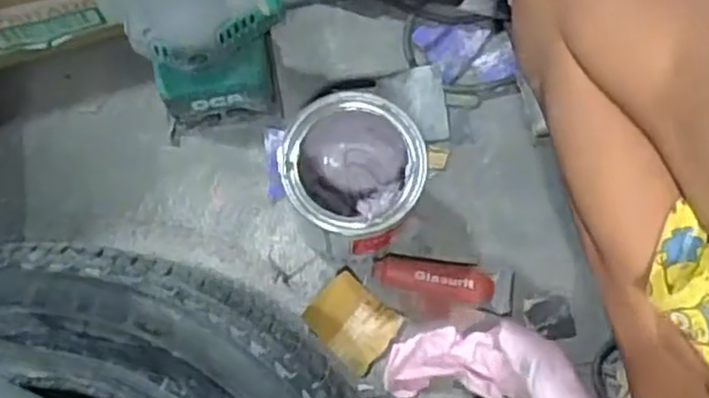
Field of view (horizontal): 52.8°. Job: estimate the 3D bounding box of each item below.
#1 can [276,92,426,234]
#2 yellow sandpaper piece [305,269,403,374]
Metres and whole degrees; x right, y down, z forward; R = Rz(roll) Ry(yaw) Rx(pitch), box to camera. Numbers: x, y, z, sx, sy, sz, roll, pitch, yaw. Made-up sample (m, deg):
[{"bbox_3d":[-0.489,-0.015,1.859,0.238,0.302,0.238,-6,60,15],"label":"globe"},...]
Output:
[{"bbox_3d":[-0.001,-0.017,0.565,0.098,0.129,0.106,0,76,-1],"label":"can"},{"bbox_3d":[-0.003,0.103,0.599,0.070,0.011,0.058,40,79,9],"label":"yellow sandpaper piece"}]

